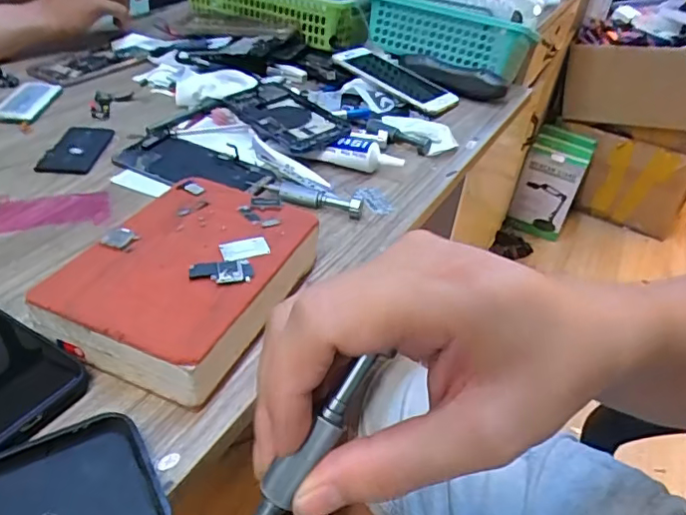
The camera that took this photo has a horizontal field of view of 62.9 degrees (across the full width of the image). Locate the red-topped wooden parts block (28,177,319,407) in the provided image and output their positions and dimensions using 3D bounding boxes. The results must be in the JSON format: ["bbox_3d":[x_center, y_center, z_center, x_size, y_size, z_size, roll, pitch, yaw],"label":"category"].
[{"bbox_3d":[-0.097,0.011,0.373,0.122,0.044,0.165,17,39,13],"label":"red-topped wooden parts block"}]

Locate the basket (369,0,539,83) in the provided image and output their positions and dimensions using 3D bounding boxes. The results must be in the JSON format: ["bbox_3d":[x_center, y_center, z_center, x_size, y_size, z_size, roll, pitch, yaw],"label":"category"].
[{"bbox_3d":[0.138,-0.300,0.760,0.222,0.087,0.077,23,41,20],"label":"basket"}]

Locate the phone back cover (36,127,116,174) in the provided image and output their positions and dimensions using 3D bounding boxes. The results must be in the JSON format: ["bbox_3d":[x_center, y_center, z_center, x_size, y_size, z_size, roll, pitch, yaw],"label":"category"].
[{"bbox_3d":[-0.252,-0.106,0.535,0.048,0.007,0.093,4,38,-4],"label":"phone back cover"}]

